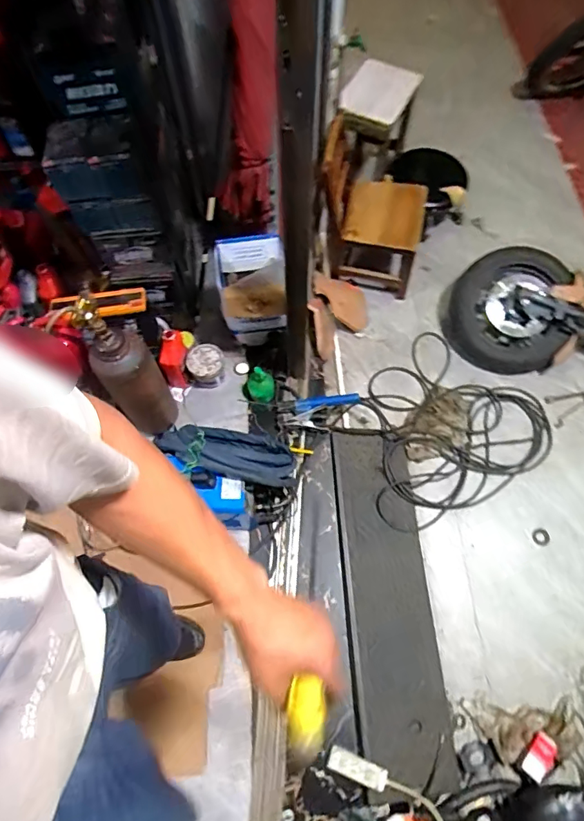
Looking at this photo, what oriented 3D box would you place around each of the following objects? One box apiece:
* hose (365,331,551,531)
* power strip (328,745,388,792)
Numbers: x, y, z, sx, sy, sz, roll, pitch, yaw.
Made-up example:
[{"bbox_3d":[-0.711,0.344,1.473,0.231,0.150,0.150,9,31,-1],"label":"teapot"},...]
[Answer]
[{"bbox_3d":[0.505,0.065,1.592,0.647,0.039,0.578,-40,73,-19],"label":"hose"},{"bbox_3d":[0.162,0.882,1.161,0.149,0.027,0.049,21,68,10],"label":"power strip"}]

